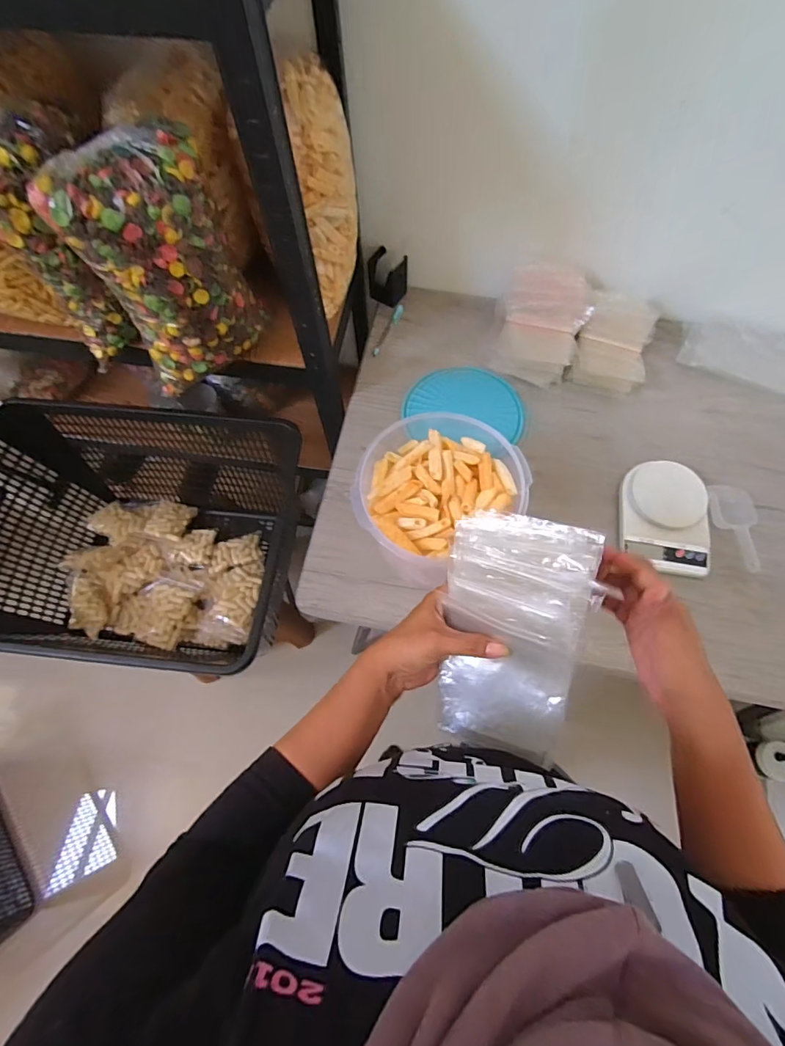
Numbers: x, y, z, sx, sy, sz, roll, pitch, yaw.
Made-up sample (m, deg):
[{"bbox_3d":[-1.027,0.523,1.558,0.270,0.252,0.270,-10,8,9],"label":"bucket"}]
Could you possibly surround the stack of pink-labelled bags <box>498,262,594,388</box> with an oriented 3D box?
[{"bbox_3d":[0.263,-0.355,0.821,0.149,0.093,0.179,17,69,8],"label":"stack of pink-labelled bags"}]

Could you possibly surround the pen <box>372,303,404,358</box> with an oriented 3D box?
[{"bbox_3d":[-0.007,-0.378,0.904,0.013,0.010,0.134,22,70,10],"label":"pen"}]

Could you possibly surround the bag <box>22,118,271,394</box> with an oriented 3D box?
[{"bbox_3d":[-0.299,-0.335,0.630,0.193,0.284,0.111,-20,69,-7],"label":"bag"}]

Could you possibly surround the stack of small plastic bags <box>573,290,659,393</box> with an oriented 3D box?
[{"bbox_3d":[0.396,-0.321,0.823,0.128,0.061,0.173,17,69,8],"label":"stack of small plastic bags"}]

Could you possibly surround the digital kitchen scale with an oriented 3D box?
[{"bbox_3d":[0.428,-0.010,0.725,0.136,0.038,0.176,8,68,4],"label":"digital kitchen scale"}]

